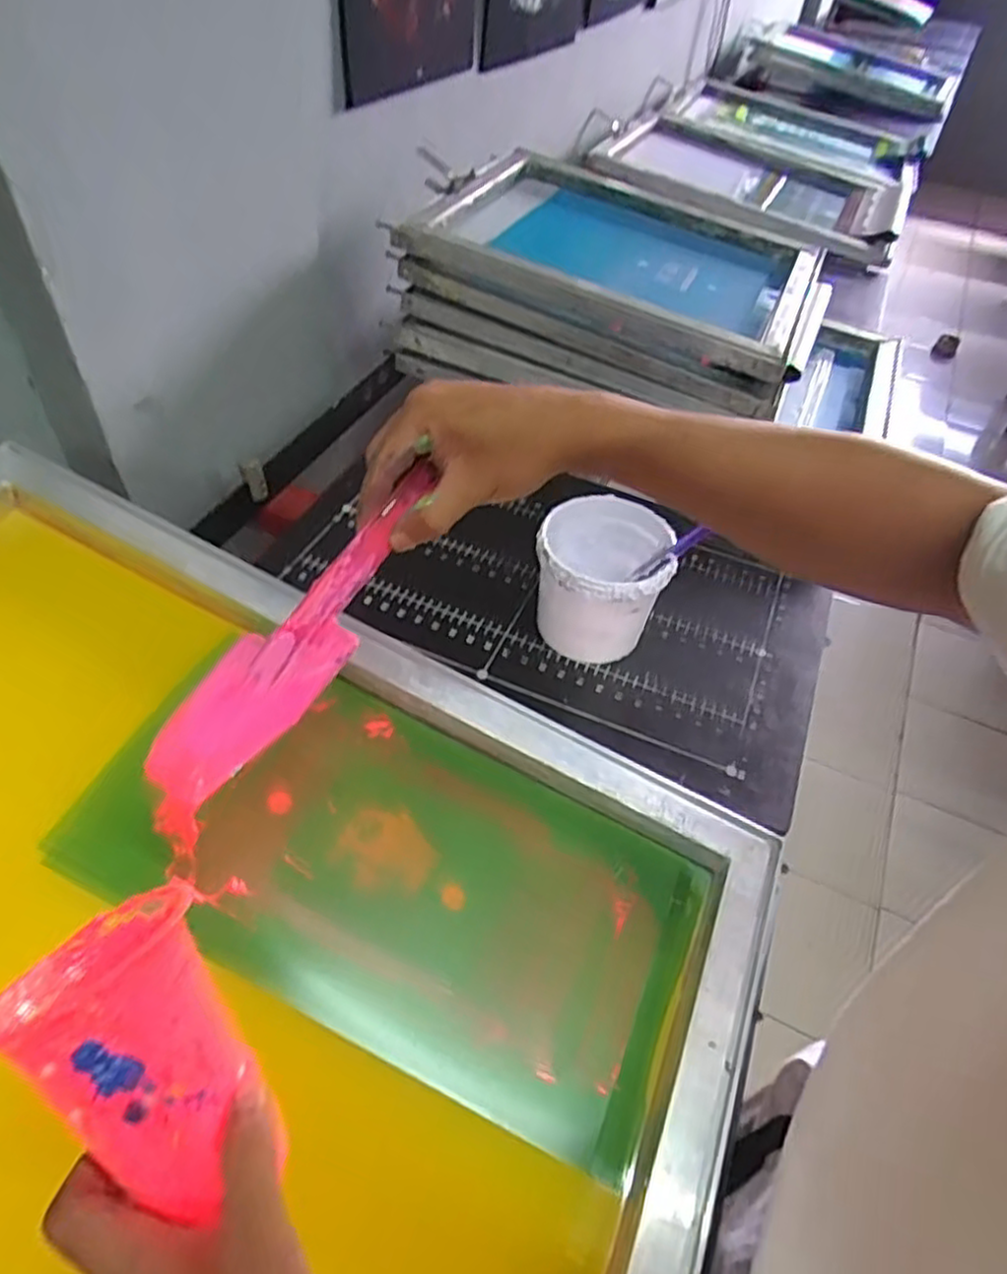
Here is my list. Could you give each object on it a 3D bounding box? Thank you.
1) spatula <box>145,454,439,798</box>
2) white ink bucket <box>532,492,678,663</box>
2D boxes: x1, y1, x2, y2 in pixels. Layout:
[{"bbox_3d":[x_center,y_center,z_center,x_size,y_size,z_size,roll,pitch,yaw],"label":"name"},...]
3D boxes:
[{"bbox_3d":[-0.106,-0.004,0.398,0.055,0.008,0.215,34,81,22],"label":"spatula"},{"bbox_3d":[0.094,-0.053,0.728,0.124,0.117,0.123,3,48,-3],"label":"white ink bucket"}]

